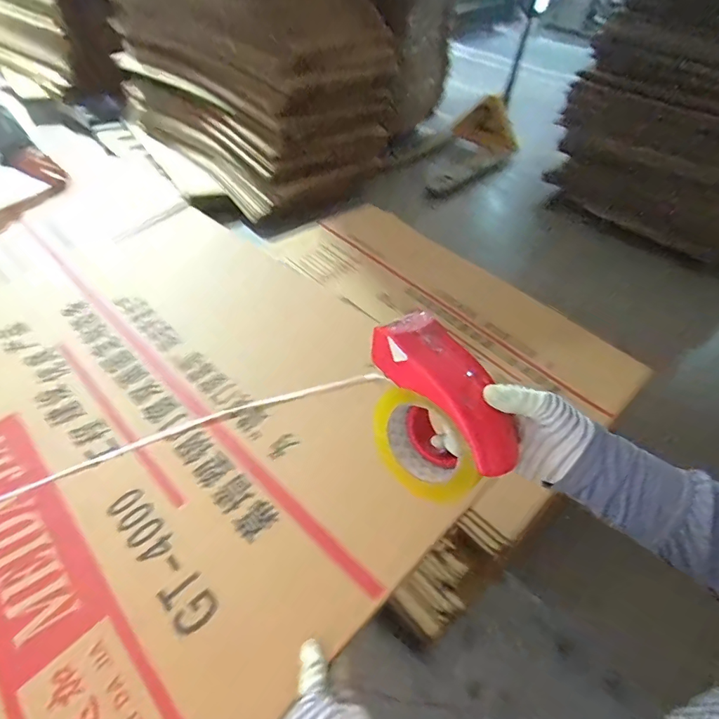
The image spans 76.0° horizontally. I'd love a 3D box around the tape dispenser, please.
[{"bbox_3d":[0.068,0.055,0.424,0.066,0.130,0.146,-25,52,-28],"label":"tape dispenser"}]

